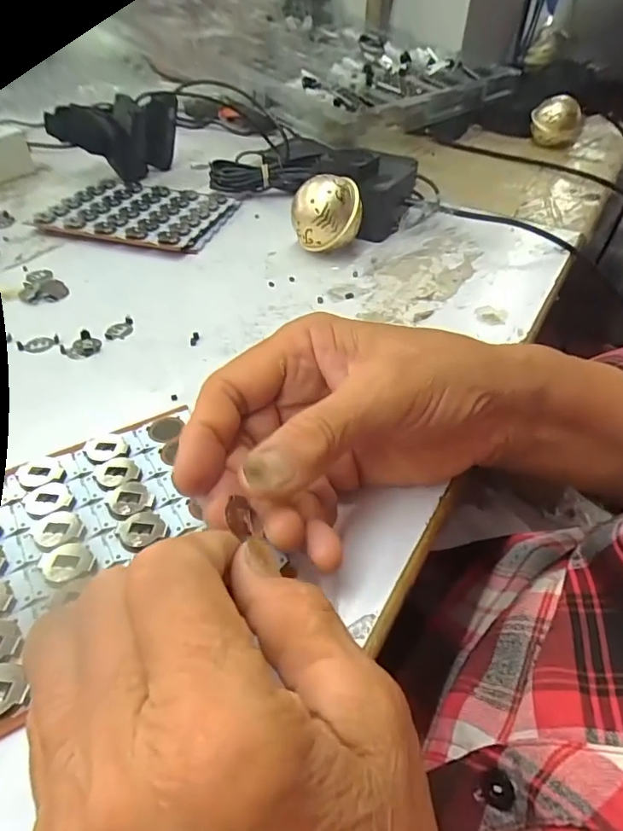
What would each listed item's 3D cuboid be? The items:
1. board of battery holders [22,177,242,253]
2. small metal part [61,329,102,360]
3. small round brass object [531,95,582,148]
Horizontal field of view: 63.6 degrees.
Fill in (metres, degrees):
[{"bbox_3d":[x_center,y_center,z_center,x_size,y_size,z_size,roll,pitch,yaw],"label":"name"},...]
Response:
[{"bbox_3d":[-0.154,-0.179,0.447,0.147,0.012,0.112,13,44,10],"label":"board of battery holders"},{"bbox_3d":[-0.143,-0.044,0.310,0.024,0.004,0.022,1,43,-1],"label":"small metal part"},{"bbox_3d":[0.303,-0.364,0.625,0.056,0.056,0.042,19,46,17],"label":"small round brass object"}]

